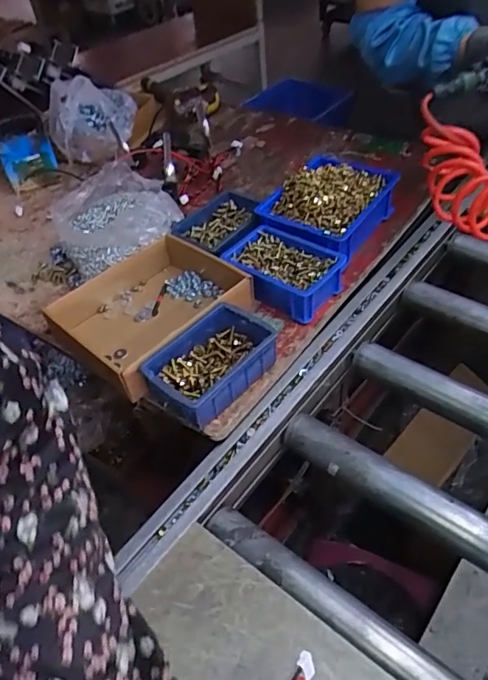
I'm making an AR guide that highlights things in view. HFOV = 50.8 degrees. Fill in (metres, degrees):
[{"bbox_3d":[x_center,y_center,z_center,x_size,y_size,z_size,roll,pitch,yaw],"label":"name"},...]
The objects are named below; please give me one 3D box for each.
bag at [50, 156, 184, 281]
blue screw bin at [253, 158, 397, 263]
[{"bbox_3d":[-0.200,-0.184,0.798,0.178,0.084,0.192,-31,50,-19],"label":"bag"},{"bbox_3d":[0.129,-0.206,0.793,0.155,0.083,0.230,21,54,26],"label":"blue screw bin"}]

